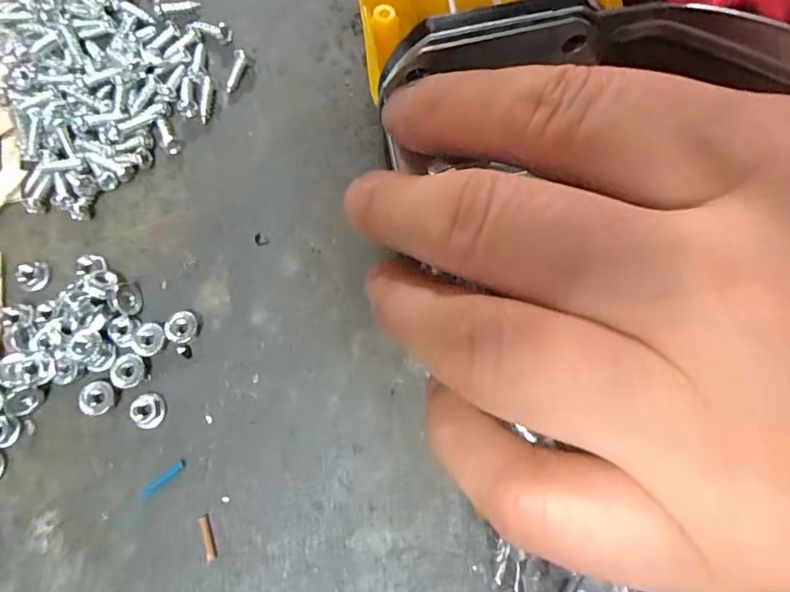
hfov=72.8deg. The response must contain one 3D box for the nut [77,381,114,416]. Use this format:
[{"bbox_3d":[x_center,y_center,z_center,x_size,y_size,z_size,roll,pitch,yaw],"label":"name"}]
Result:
[{"bbox_3d":[-0.079,0.027,0.141,0.009,0.004,0.009,2,75,0],"label":"nut"}]

